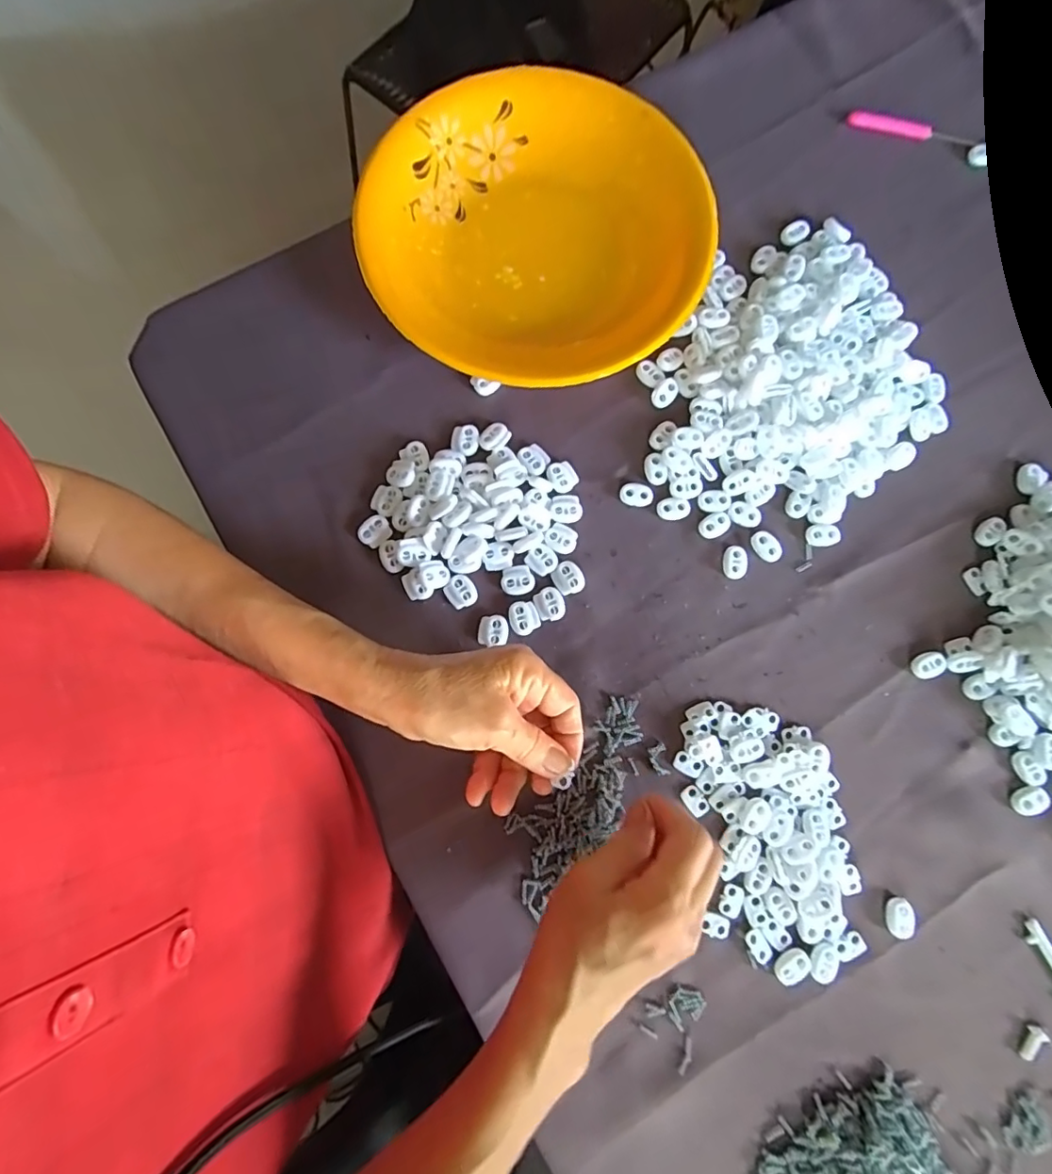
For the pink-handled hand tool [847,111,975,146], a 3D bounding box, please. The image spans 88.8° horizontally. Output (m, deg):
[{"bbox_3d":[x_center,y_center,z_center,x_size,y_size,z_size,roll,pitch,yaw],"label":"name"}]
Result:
[{"bbox_3d":[0.305,-0.361,0.426,0.098,0.011,0.012,15,80,1],"label":"pink-handled hand tool"}]

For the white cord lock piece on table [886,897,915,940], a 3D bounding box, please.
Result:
[{"bbox_3d":[0.229,0.203,0.328,0.016,0.008,0.023,23,80,3],"label":"white cord lock piece on table"}]

